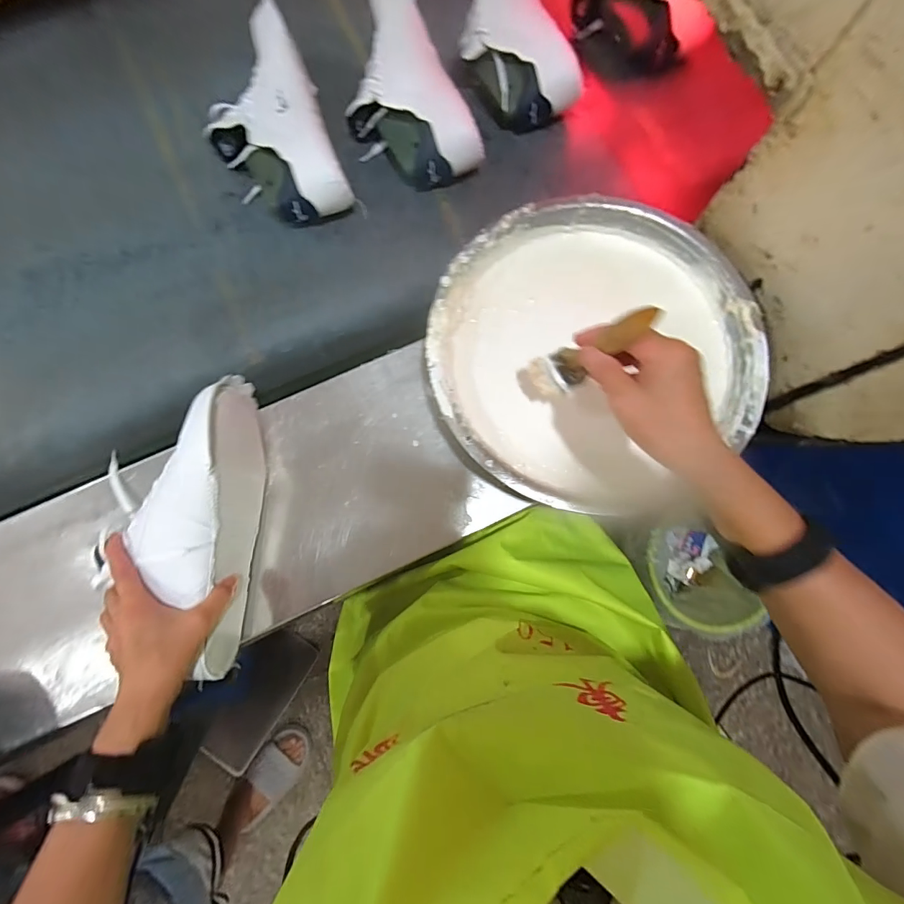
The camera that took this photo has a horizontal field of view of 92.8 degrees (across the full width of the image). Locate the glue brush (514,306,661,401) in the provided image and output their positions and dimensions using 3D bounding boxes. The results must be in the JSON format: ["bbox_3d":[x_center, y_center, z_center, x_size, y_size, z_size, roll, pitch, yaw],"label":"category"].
[{"bbox_3d":[0.106,-0.078,0.358,0.019,0.156,0.035,-7,82,-24],"label":"glue brush"}]

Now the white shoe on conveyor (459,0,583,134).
[{"bbox_3d":[0.061,-0.576,0.590,0.116,0.089,0.269,-28,82,-5],"label":"white shoe on conveyor"}]

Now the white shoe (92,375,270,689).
[{"bbox_3d":[-0.269,0.062,0.438,0.104,0.097,0.295,2,80,-2],"label":"white shoe"}]

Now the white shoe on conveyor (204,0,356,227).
[{"bbox_3d":[-0.235,-0.419,0.568,0.145,0.094,0.256,-25,82,-4],"label":"white shoe on conveyor"}]

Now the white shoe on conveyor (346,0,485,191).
[{"bbox_3d":[-0.080,-0.489,0.582,0.137,0.094,0.279,-25,82,-4],"label":"white shoe on conveyor"}]

